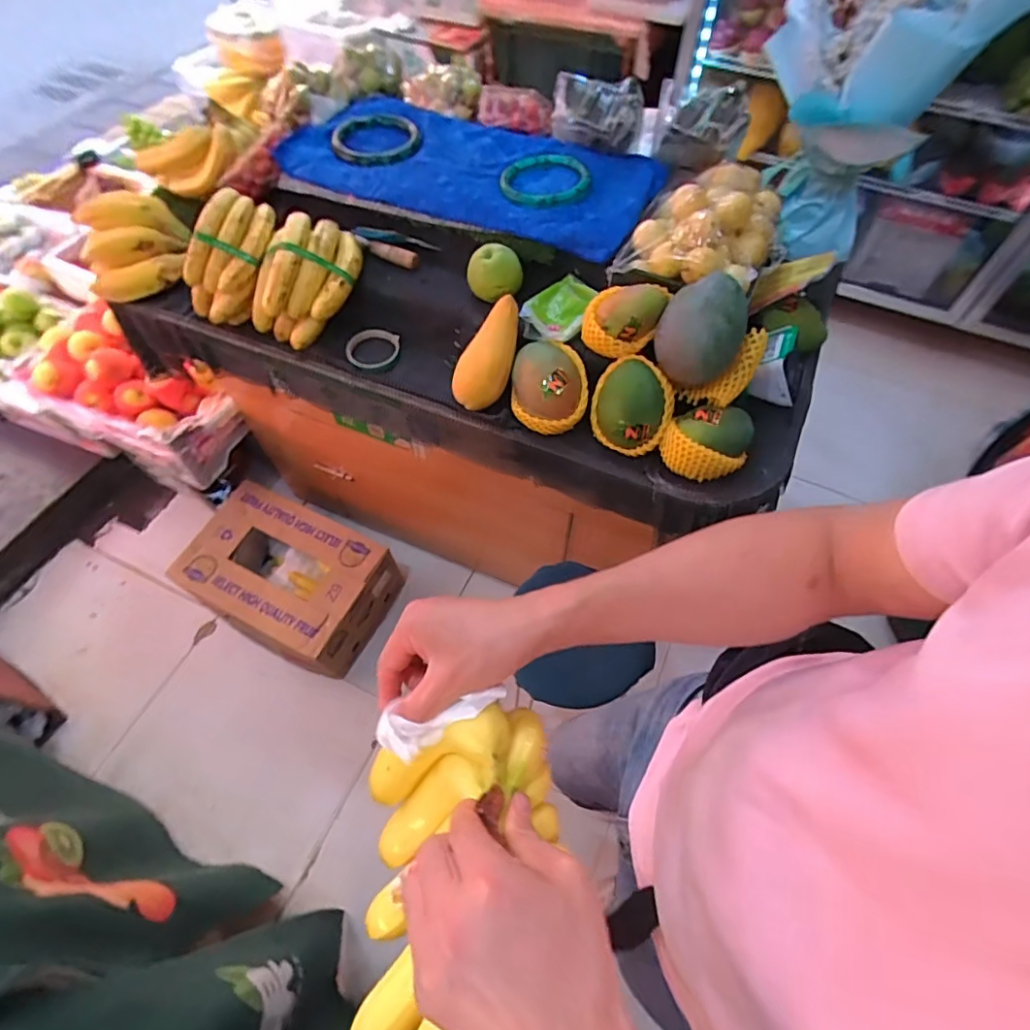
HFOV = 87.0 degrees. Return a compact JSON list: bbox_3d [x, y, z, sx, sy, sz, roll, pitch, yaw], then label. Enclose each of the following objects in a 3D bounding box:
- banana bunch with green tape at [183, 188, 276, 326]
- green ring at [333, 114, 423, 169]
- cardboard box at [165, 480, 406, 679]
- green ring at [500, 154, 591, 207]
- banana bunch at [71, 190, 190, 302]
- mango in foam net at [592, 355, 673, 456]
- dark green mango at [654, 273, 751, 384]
[{"bbox_3d":[-0.473,-0.412,0.903,0.121,0.201,0.109,30,36,-6],"label":"banana bunch with green tape"},{"bbox_3d":[-0.248,-0.681,0.974,0.158,0.023,0.159,0,59,1],"label":"green ring"},{"bbox_3d":[-0.609,0.167,1.465,0.500,0.180,0.333,23,62,14],"label":"cardboard box"},{"bbox_3d":[0.054,-0.557,0.896,0.145,0.021,0.162,16,61,10],"label":"green ring"},{"bbox_3d":[-0.677,-0.475,0.955,0.181,0.126,0.113,-26,63,-14],"label":"banana bunch"},{"bbox_3d":[0.167,-0.158,0.778,0.109,0.078,0.111,0,59,1],"label":"mango in foam net"},{"bbox_3d":[0.256,-0.257,0.741,0.112,0.088,0.126,28,64,16],"label":"dark green mango"}]

